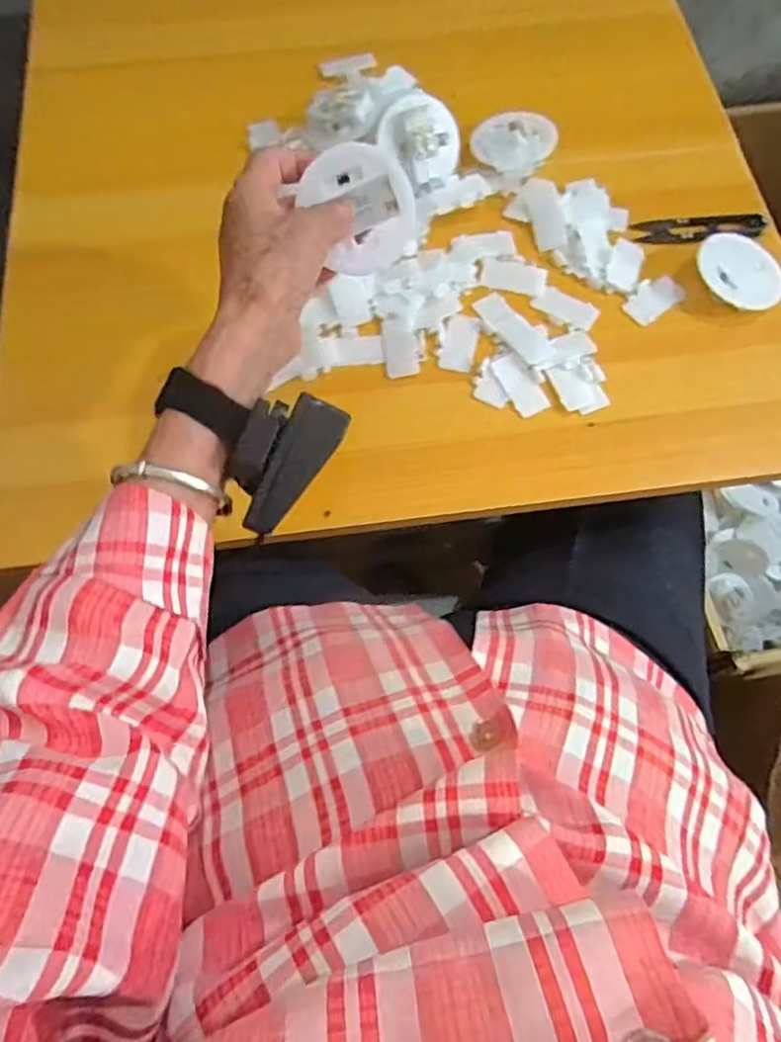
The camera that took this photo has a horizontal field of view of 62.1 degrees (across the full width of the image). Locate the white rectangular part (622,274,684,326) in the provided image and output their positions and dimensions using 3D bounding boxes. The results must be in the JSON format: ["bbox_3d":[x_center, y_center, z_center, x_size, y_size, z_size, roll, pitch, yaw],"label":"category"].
[{"bbox_3d":[0.196,-0.166,0.484,0.045,0.005,0.028,-35,72,-15],"label":"white rectangular part"}]

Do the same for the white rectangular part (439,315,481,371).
[{"bbox_3d":[0.050,-0.130,0.469,0.024,0.005,0.044,14,67,5],"label":"white rectangular part"}]

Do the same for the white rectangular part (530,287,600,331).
[{"bbox_3d":[0.129,-0.157,0.477,0.046,0.004,0.022,26,69,10],"label":"white rectangular part"}]

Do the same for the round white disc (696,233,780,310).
[{"bbox_3d":[0.256,-0.181,0.473,0.061,0.011,0.061,2,75,-7],"label":"round white disc"}]

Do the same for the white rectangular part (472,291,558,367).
[{"bbox_3d":[0.090,-0.141,0.472,0.024,0.005,0.071,-31,71,-13],"label":"white rectangular part"}]

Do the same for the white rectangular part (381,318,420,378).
[{"bbox_3d":[0.007,-0.125,0.466,0.023,0.010,0.043,-8,67,-4],"label":"white rectangular part"}]

